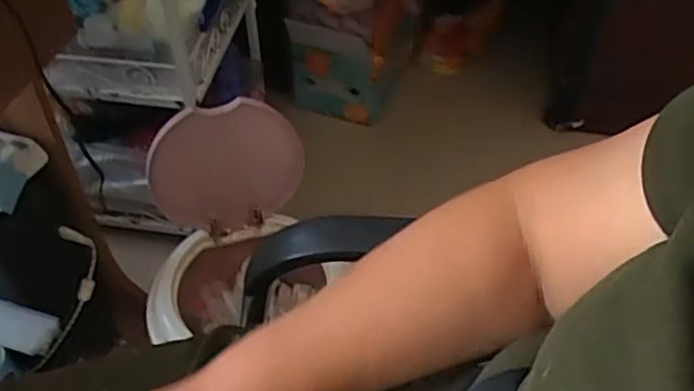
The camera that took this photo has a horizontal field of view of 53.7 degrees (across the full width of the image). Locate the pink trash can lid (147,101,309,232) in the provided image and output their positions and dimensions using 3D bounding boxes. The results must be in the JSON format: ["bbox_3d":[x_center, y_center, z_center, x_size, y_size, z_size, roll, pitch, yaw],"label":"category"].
[{"bbox_3d":[-0.145,-0.033,0.812,0.179,0.176,0.020,-6,47,-5],"label":"pink trash can lid"}]

